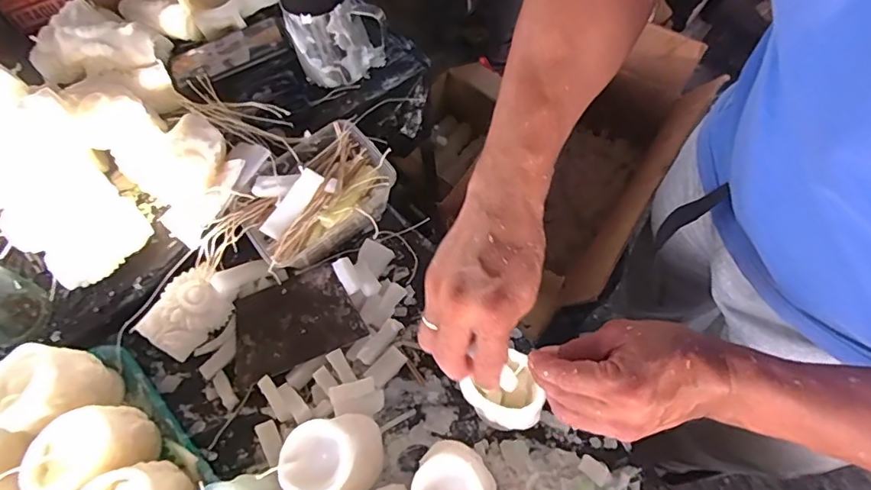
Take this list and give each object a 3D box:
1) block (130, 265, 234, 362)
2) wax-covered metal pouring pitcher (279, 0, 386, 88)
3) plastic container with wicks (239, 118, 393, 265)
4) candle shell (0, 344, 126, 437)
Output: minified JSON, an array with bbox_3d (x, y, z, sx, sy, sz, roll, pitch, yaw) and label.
[{"bbox_3d":[-0.271,0.073,0.556,0.060,0.039,0.087,34,71,18],"label":"block"},{"bbox_3d":[-0.124,-0.265,0.625,0.105,0.103,0.093,-22,65,-7],"label":"wax-covered metal pouring pitcher"},{"bbox_3d":[-0.133,-0.052,0.587,0.167,0.071,0.114,-39,68,-14],"label":"plastic container with wicks"},{"bbox_3d":[-0.365,0.142,0.493,0.063,0.097,0.077,10,66,8],"label":"candle shell"}]

